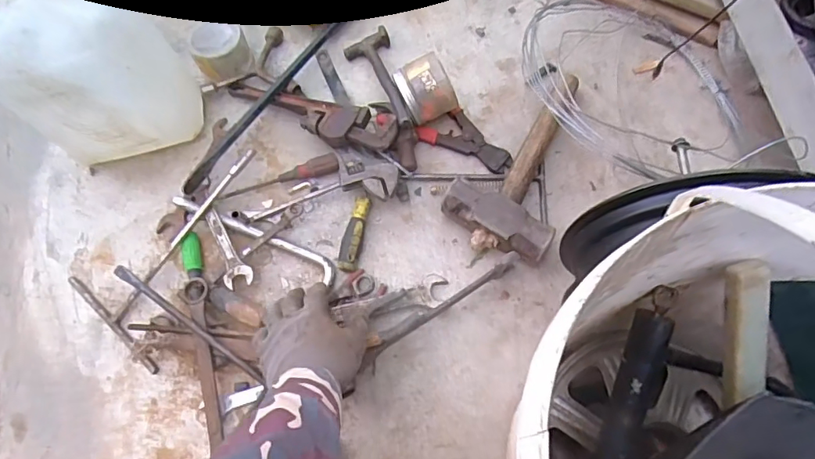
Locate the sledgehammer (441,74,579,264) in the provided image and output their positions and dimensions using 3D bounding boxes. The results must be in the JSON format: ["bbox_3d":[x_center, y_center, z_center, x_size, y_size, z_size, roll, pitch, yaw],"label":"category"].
[{"bbox_3d":[0.156,-0.070,0.693,0.139,0.064,0.222,30,68,13],"label":"sledgehammer"}]

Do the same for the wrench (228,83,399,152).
[{"bbox_3d":[-0.145,-0.170,0.749,0.286,0.032,0.066,23,66,24],"label":"wrench"}]

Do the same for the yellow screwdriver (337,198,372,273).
[{"bbox_3d":[-0.070,0.006,0.687,0.025,0.027,0.102,9,65,4],"label":"yellow screwdriver"}]

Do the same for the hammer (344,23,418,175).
[{"bbox_3d":[-0.034,-0.197,0.746,0.071,0.053,0.256,-12,66,-6],"label":"hammer"}]

